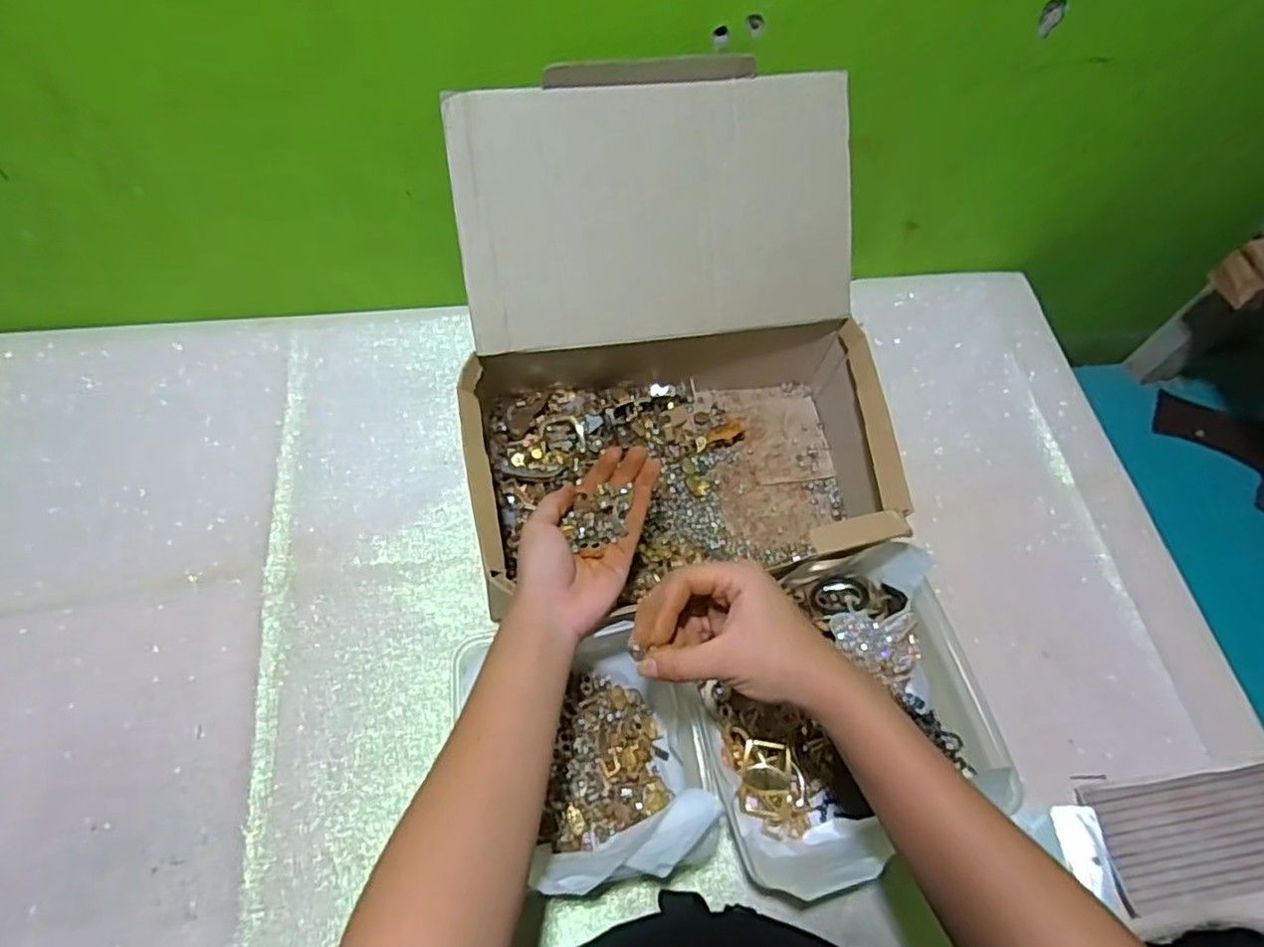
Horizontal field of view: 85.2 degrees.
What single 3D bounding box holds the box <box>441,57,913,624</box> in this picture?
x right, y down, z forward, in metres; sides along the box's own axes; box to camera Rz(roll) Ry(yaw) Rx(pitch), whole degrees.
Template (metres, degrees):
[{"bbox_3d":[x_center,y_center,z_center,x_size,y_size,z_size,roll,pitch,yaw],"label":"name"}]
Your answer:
[{"bbox_3d":[0.033,-0.100,0.543,0.317,0.233,0.332,-6,62,-6],"label":"box"}]

